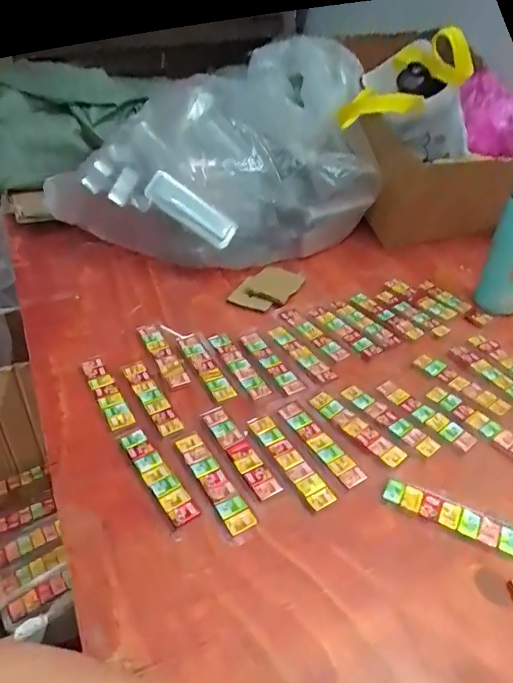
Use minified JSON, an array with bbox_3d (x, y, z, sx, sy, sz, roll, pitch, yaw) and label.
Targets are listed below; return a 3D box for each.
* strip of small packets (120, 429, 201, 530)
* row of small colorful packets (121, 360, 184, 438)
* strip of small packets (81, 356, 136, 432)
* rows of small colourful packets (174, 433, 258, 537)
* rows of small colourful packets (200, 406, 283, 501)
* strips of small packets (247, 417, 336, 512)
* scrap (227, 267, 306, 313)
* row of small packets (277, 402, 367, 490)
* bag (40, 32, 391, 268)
[{"bbox_3d":[-0.093,0.126,0.469,0.025,0.009,0.115,-24,45,-28],"label":"strip of small packets"},{"bbox_3d":[-0.116,0.060,0.546,0.025,0.008,0.116,-20,43,-24],"label":"row of small colorful packets"},{"bbox_3d":[-0.166,0.056,0.552,0.027,0.010,0.112,-21,44,-25],"label":"strip of small packets"},{"bbox_3d":[-0.041,0.130,0.467,0.026,0.005,0.116,-21,44,-25],"label":"rows of small colourful packets"},{"bbox_3d":[-0.017,0.108,0.496,0.026,0.005,0.118,-21,44,-25],"label":"rows of small colourful packets"},{"bbox_3d":[0.033,0.115,0.490,0.027,0.006,0.117,-20,44,-24],"label":"strips of small packets"},{"bbox_3d":[0.017,-0.080,0.721,0.072,0.013,0.107,18,42,20],"label":"scrap"},{"bbox_3d":[0.065,0.102,0.510,0.027,0.004,0.114,-23,45,-27],"label":"row of small packets"},{"bbox_3d":[-0.056,-0.278,0.774,0.469,0.258,0.255,-19,43,-23],"label":"bag"}]

